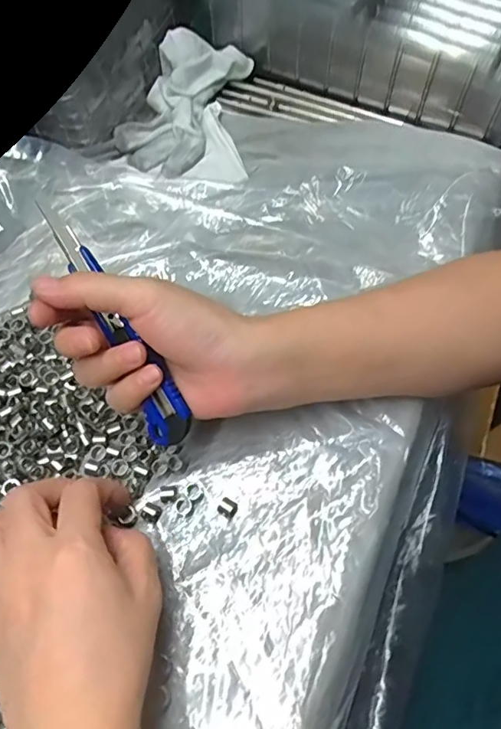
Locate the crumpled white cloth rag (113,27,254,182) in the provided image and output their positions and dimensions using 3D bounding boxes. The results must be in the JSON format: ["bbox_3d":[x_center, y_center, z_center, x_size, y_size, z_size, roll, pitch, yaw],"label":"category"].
[{"bbox_3d":[-0.055,-0.218,0.432,0.102,0.033,0.138,1,64,-1],"label":"crumpled white cloth rag"}]

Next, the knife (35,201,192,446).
[{"bbox_3d":[-0.074,-0.021,0.276,0.024,0.018,0.143,-33,95,-16],"label":"knife"}]

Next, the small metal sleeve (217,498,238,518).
[{"bbox_3d":[-0.013,0.084,0.305,0.010,0.007,0.011,29,67,13],"label":"small metal sleeve"}]

